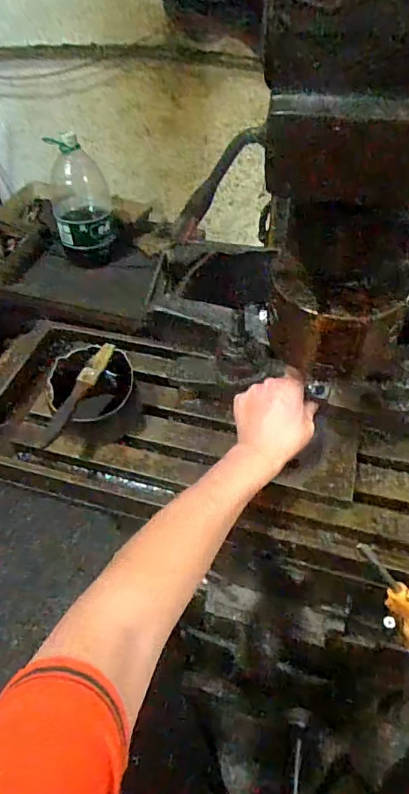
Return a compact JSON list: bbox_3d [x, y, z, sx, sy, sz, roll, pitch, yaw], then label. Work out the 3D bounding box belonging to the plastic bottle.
[{"bbox_3d":[-0.385,-0.619,1.486,0.176,0.322,0.189,-13,51,-9],"label":"plastic bottle"}]

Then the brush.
[{"bbox_3d":[-0.147,-0.005,0.557,0.019,0.014,0.143,22,70,18],"label":"brush"}]

